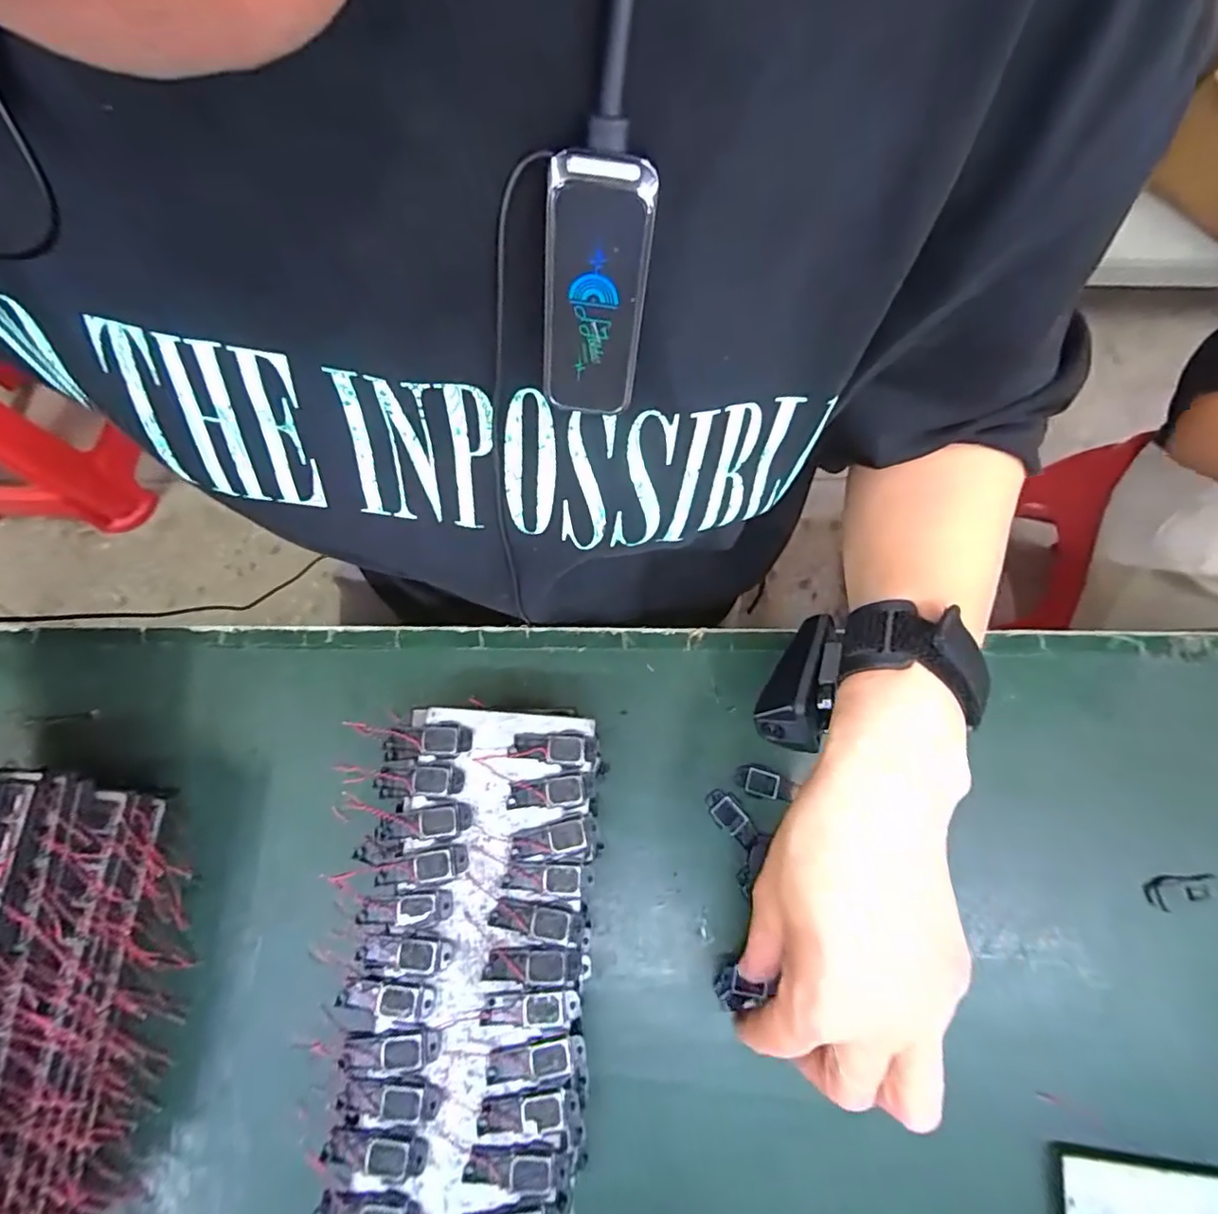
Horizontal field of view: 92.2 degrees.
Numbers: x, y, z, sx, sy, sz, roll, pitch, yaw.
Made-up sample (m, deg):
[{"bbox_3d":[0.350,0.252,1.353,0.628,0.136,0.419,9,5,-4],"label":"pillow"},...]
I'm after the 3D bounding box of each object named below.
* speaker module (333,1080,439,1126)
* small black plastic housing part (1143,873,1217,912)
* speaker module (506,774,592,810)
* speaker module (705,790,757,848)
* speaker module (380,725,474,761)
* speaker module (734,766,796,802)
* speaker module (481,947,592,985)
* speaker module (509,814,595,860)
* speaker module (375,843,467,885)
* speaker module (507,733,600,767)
[{"bbox_3d":[-0.088,0.198,0.234,0.040,0.006,0.016,0,73,0],"label":"speaker module"},{"bbox_3d":[0.311,0.152,0.317,0.040,0.004,0.016,-9,74,-3],"label":"small black plastic housing part"},{"bbox_3d":[-0.027,0.085,0.266,0.038,0.004,0.014,-4,73,-1],"label":"speaker module"},{"bbox_3d":[0.066,0.115,0.319,0.017,0.004,0.033,-31,76,-9],"label":"speaker module"},{"bbox_3d":[-0.085,0.063,0.274,0.041,0.007,0.015,-1,73,-1],"label":"speaker module"},{"bbox_3d":[0.086,0.098,0.325,0.031,0.004,0.015,12,74,3],"label":"speaker module"},{"bbox_3d":[-0.030,0.151,0.247,0.045,0.007,0.013,0,73,0],"label":"speaker module"},{"bbox_3d":[-0.025,0.104,0.261,0.038,0.005,0.014,-15,74,-5],"label":"speaker module"},{"bbox_3d":[-0.083,0.115,0.258,0.040,0.004,0.013,-11,74,-4],"label":"speaker module"},{"bbox_3d":[-0.026,0.066,0.272,0.041,0.005,0.014,3,73,1],"label":"speaker module"}]

